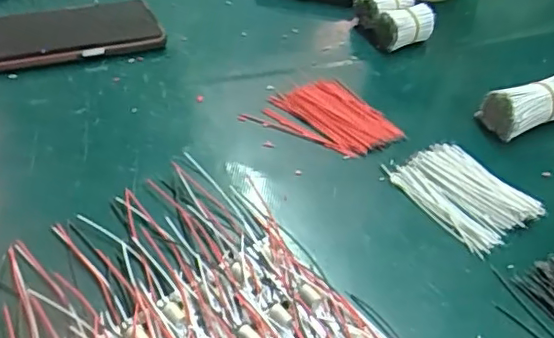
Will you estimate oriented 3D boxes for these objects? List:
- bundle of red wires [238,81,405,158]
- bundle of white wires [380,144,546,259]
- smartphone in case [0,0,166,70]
[{"bbox_3d":[0.041,-0.041,0.454,0.105,0.010,0.070,23,46,16],"label":"bundle of red wires"},{"bbox_3d":[0.127,0.014,0.404,0.063,0.014,0.087,-24,52,-28],"label":"bundle of white wires"},{"bbox_3d":[-0.184,-0.112,0.499,0.161,0.015,0.073,-14,47,-21],"label":"smartphone in case"}]

